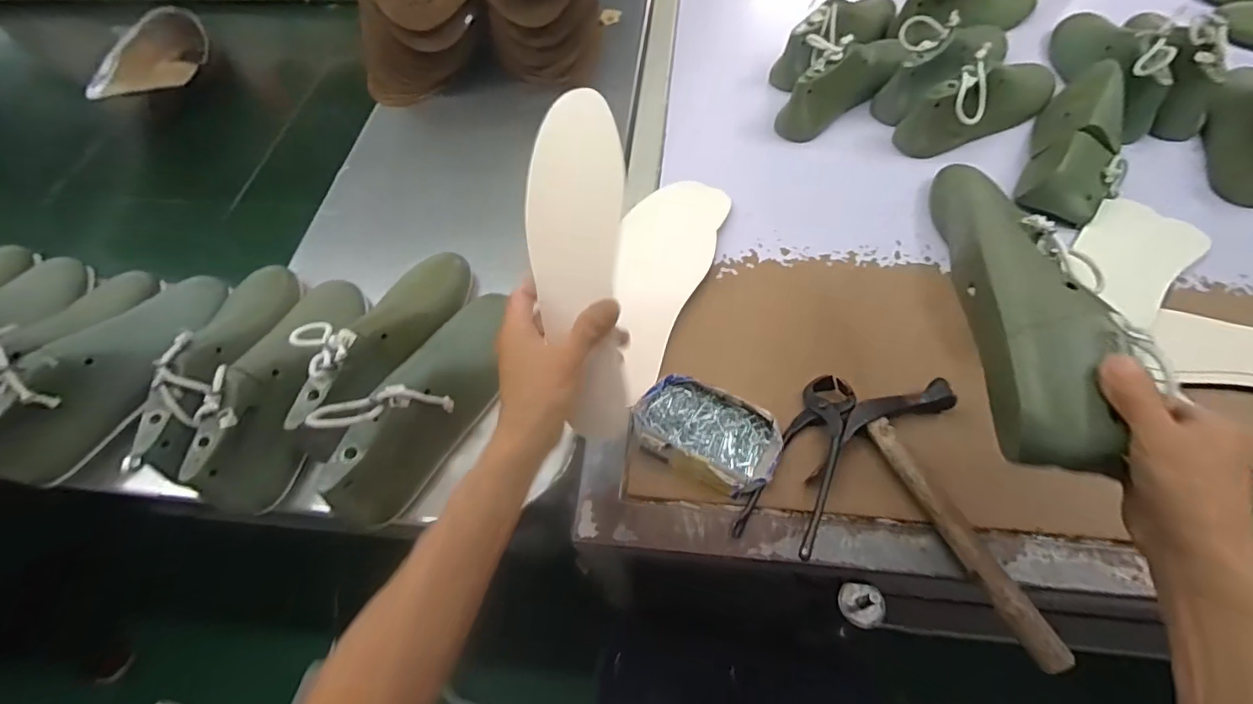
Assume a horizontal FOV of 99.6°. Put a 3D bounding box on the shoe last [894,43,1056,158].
[{"bbox_3d":[0.457,-0.324,0.662,0.233,0.096,0.069,-27,60,-13],"label":"shoe last"}]

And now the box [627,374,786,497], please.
[{"bbox_3d":[0.070,0.073,0.477,0.129,0.030,0.081,23,63,17],"label":"box"}]

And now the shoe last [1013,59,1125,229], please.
[{"bbox_3d":[0.539,-0.264,0.624,0.076,0.068,0.240,26,64,18],"label":"shoe last"}]

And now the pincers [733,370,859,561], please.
[{"bbox_3d":[0.161,0.092,0.463,0.059,0.026,0.175,28,65,19],"label":"pincers"}]

